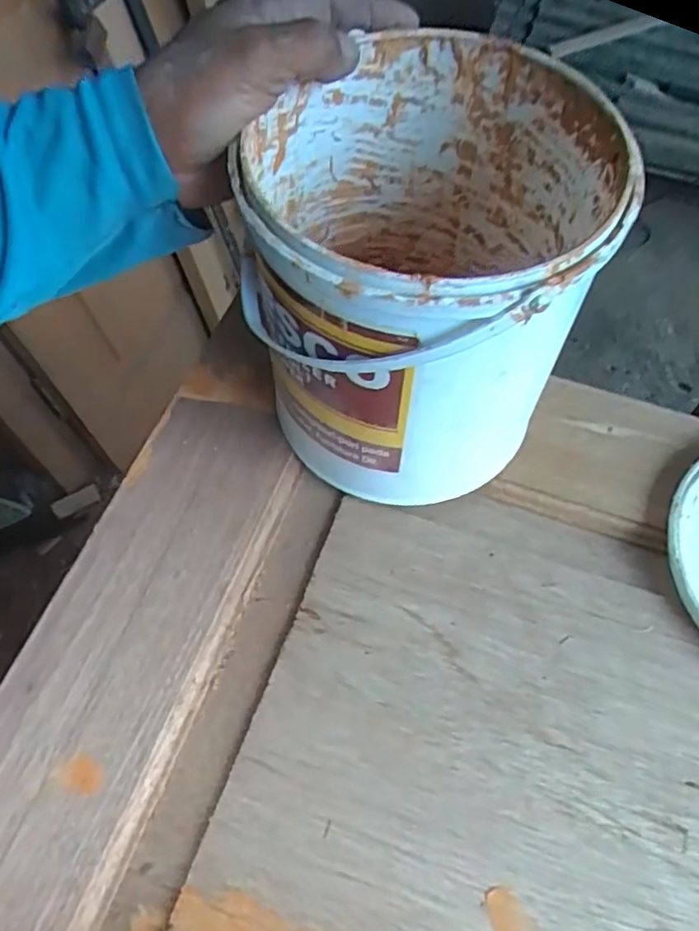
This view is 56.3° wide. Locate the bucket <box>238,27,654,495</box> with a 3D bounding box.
[{"bbox_3d":[0.039,-0.105,0.375,0.175,0.185,0.190,0,61,0],"label":"bucket"}]

